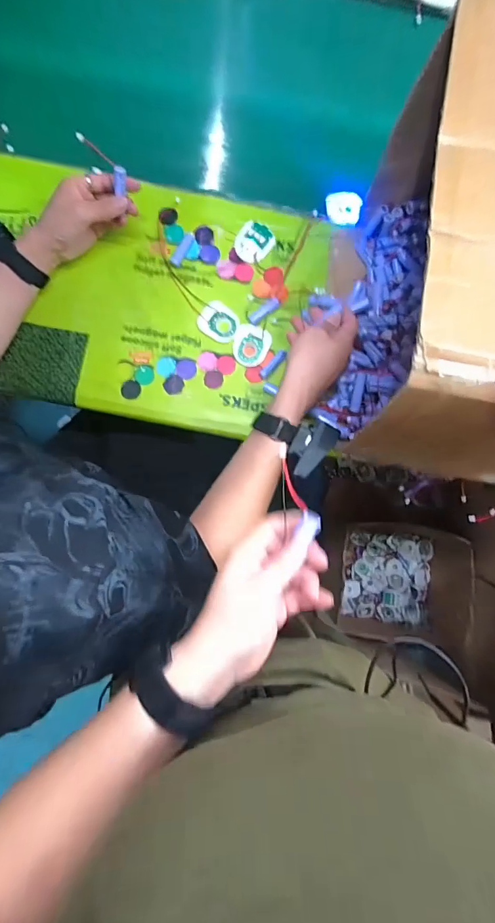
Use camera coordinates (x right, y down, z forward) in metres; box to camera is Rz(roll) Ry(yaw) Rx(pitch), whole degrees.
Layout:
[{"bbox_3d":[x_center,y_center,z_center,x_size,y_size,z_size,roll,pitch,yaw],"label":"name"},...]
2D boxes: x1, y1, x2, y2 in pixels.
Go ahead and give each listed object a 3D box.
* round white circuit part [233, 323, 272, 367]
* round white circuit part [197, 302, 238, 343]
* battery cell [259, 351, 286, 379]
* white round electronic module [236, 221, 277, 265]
[{"bbox_3d":[0.006,-0.169,0.607,0.050,0.006,0.061,23,83,0],"label":"round white circuit part"},{"bbox_3d":[-0.041,-0.203,0.607,0.057,0.007,0.052,32,83,1],"label":"round white circuit part"},{"bbox_3d":[0.037,-0.139,0.606,0.014,0.012,0.050,41,84,2],"label":"battery cell"},{"bbox_3d":[0.011,-0.324,0.615,0.049,0.015,0.060,38,84,2],"label":"white round electronic module"}]

